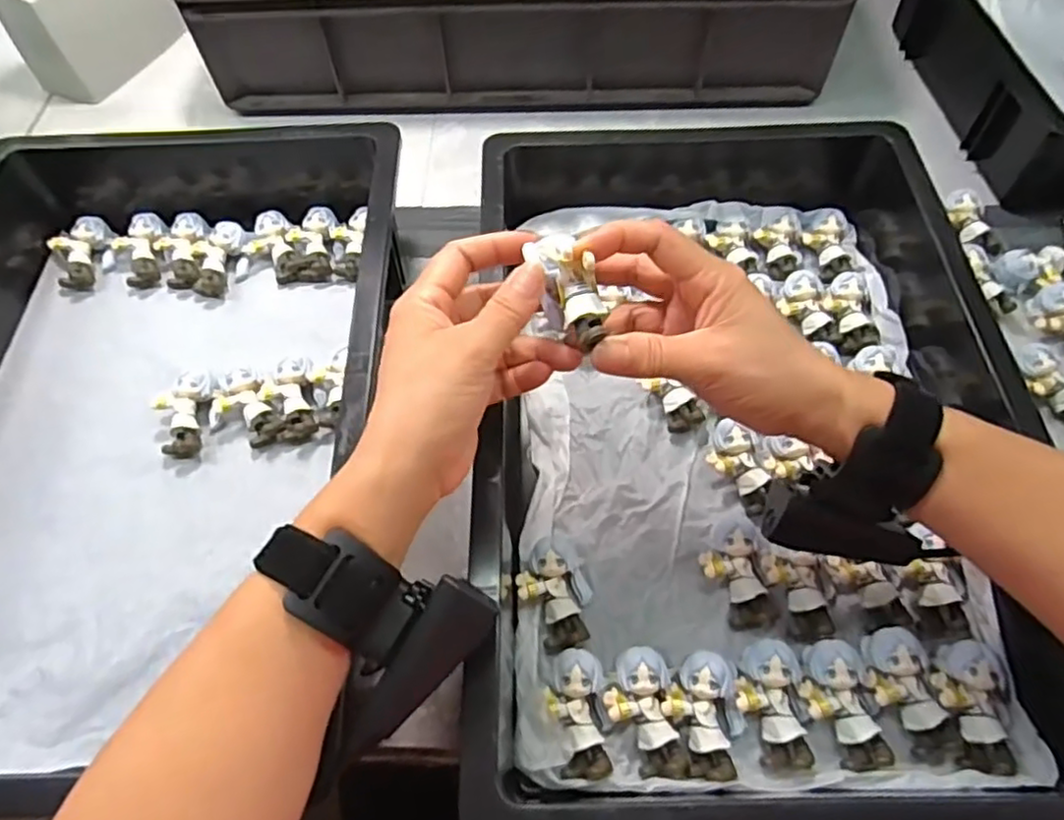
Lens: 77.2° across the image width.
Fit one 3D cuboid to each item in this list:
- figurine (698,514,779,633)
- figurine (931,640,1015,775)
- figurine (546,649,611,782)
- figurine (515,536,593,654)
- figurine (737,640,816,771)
[{"bbox_3d":[0.121,0.095,0.390,0.039,0.022,0.063,-8,73,-3],"label":"figurine"},{"bbox_3d":[0.230,0.153,0.348,0.033,0.020,0.061,10,61,8],"label":"figurine"},{"bbox_3d":[0.024,0.159,0.350,0.030,0.023,0.060,-7,60,-2],"label":"figurine"},{"bbox_3d":[0.015,0.104,0.382,0.040,0.022,0.060,-21,62,-10],"label":"figurine"},{"bbox_3d":[0.128,0.156,0.354,0.035,0.020,0.061,-7,73,-3],"label":"figurine"}]

